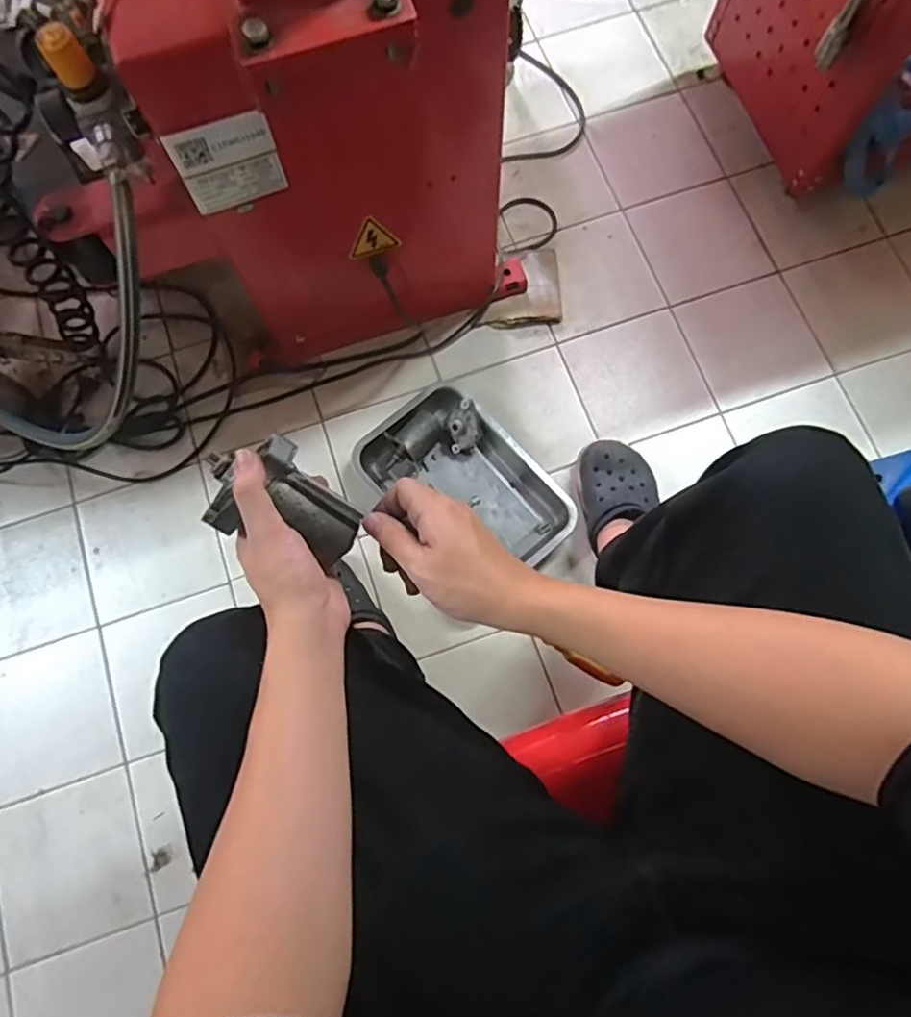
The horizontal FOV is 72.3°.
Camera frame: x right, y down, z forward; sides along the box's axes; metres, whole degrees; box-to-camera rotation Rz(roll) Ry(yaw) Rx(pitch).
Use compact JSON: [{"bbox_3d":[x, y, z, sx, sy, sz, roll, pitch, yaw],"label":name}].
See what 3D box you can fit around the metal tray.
[{"bbox_3d":[0.011,-0.030,0.936,0.206,0.047,0.311,-41,78,-9],"label":"metal tray"}]

